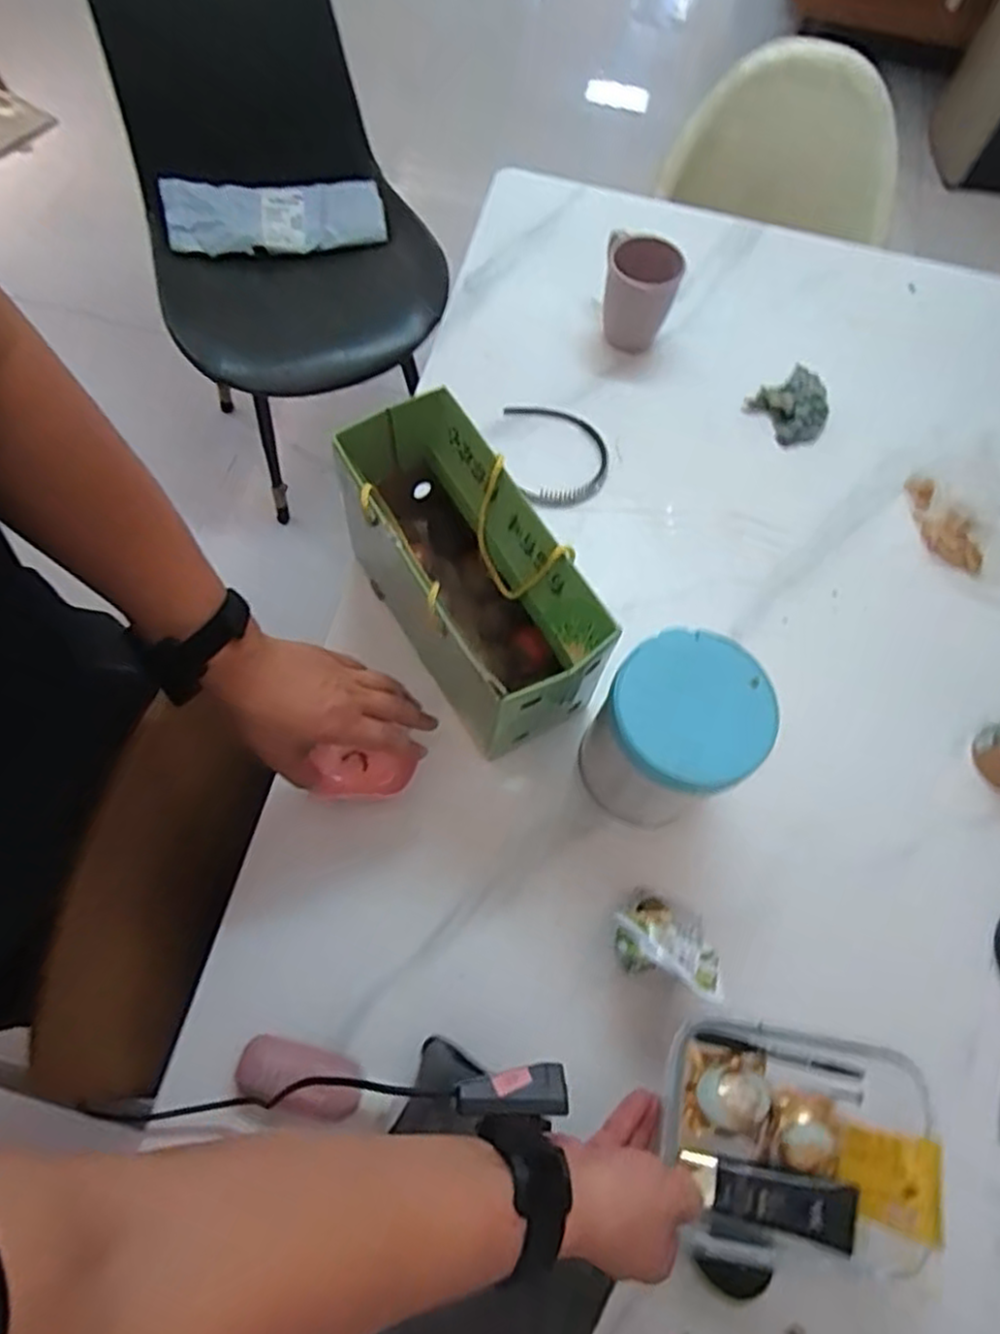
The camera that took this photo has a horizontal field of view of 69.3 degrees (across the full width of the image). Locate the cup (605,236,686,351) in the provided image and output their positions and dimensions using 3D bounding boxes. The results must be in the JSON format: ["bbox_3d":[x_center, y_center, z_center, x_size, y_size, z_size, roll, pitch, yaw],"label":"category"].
[{"bbox_3d":[0.168,-0.457,0.887,0.092,0.109,0.094,1,67,-3],"label":"cup"}]

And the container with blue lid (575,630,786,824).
[{"bbox_3d":[0.147,0.061,0.630,0.122,0.170,0.118,1,67,-3],"label":"container with blue lid"}]

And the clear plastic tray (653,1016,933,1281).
[{"bbox_3d":[0.220,0.343,0.525,0.204,0.059,0.139,10,67,1],"label":"clear plastic tray"}]

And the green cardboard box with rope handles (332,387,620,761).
[{"bbox_3d":[-0.037,-0.082,0.688,0.125,0.180,0.308,-28,72,-14],"label":"green cardboard box with rope handles"}]

